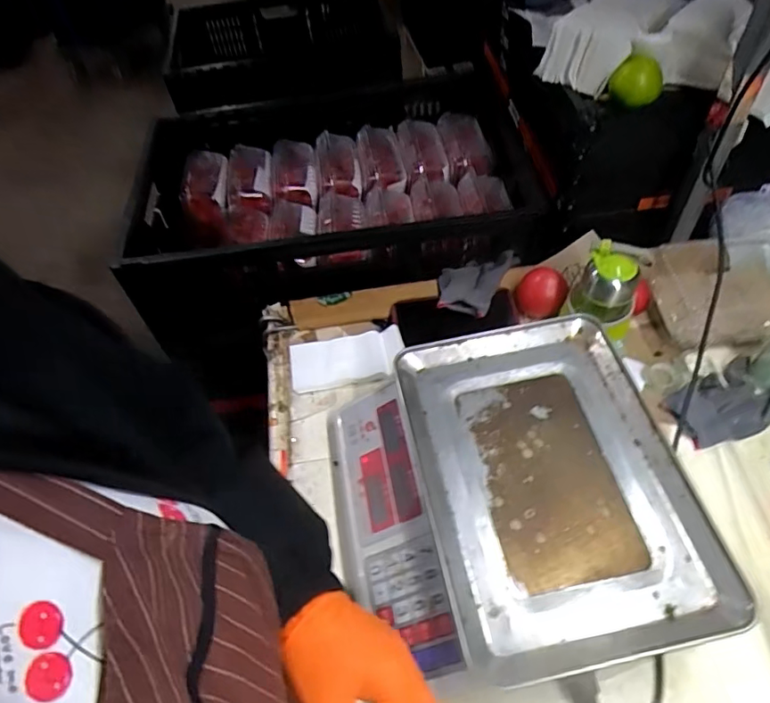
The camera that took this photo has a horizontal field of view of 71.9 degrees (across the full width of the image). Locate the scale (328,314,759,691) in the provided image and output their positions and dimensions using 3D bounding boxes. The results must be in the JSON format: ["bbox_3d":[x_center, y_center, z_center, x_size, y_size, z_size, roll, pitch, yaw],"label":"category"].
[{"bbox_3d":[0.115,0.145,0.540,0.320,0.105,0.322,-11,52,-3],"label":"scale"}]

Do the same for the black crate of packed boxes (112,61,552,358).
[{"bbox_3d":[-0.088,-0.276,0.919,0.632,0.179,0.504,-5,52,2],"label":"black crate of packed boxes"}]

